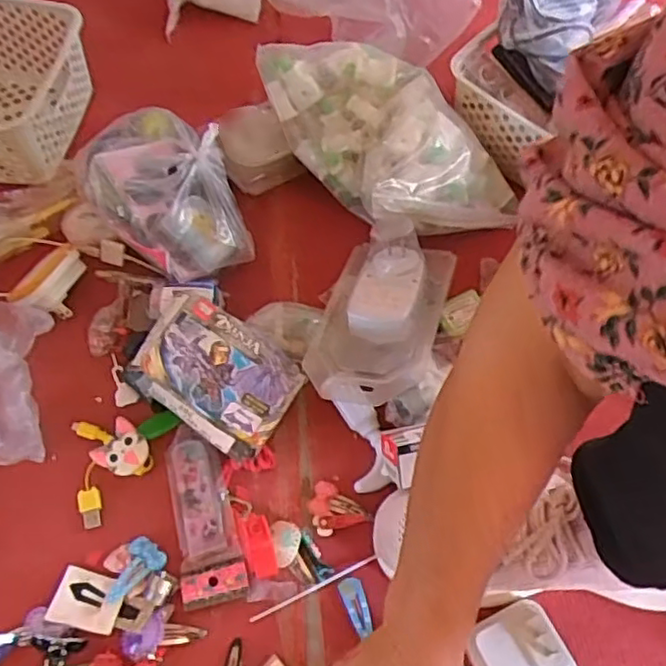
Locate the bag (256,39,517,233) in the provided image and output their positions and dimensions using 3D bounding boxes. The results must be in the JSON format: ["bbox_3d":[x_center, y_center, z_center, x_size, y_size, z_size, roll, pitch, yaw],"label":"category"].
[{"bbox_3d":[0.057,-0.192,0.641,0.167,0.085,0.230,-26,62,-15],"label":"bag"}]

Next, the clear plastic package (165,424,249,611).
[{"bbox_3d":[-0.102,0.140,0.514,0.049,0.006,0.137,-11,59,-7],"label":"clear plastic package"}]

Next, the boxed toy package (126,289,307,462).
[{"bbox_3d":[-0.098,0.035,0.533,0.124,0.029,0.092,36,64,-9],"label":"boxed toy package"}]

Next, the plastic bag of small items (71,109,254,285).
[{"bbox_3d":[-0.158,-0.134,0.619,0.130,0.073,0.181,-28,63,-16],"label":"plastic bag of small items"}]

